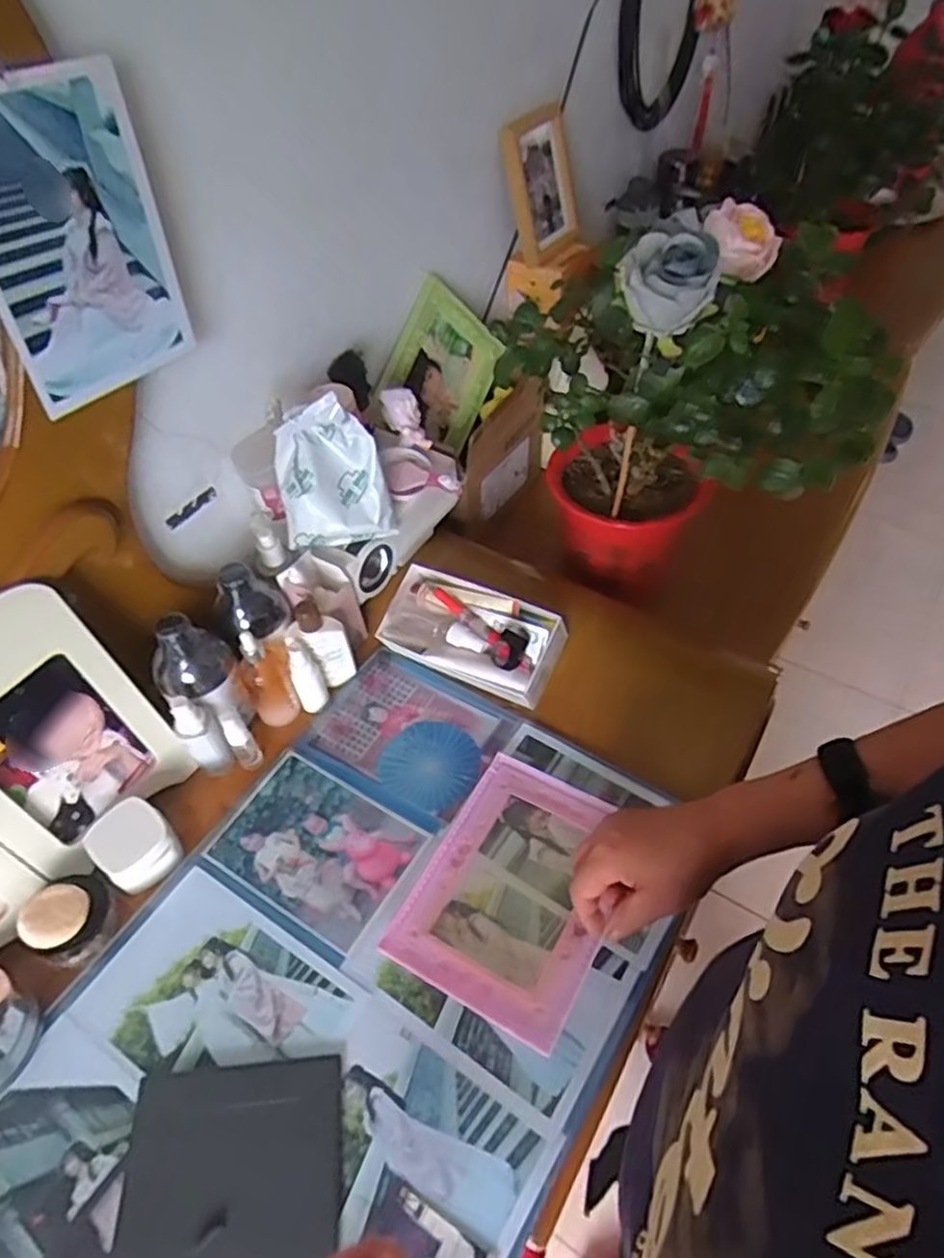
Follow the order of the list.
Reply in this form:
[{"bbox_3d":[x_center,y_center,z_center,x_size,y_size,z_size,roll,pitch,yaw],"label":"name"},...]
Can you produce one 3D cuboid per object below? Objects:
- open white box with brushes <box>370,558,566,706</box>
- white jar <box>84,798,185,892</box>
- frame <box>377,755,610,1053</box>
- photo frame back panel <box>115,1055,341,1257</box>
[{"bbox_3d":[0.000,0.006,0.759,0.183,0.062,0.096,23,78,22],"label":"open white box with brushes"},{"bbox_3d":[-0.298,0.192,0.647,0.061,0.049,0.064,35,60,29],"label":"white jar"},{"bbox_3d":[0.041,0.225,0.633,0.154,0.021,0.205,22,54,21],"label":"frame"},{"bbox_3d":[-0.166,0.407,0.492,0.148,0.010,0.200,-7,49,-2],"label":"photo frame back panel"}]

